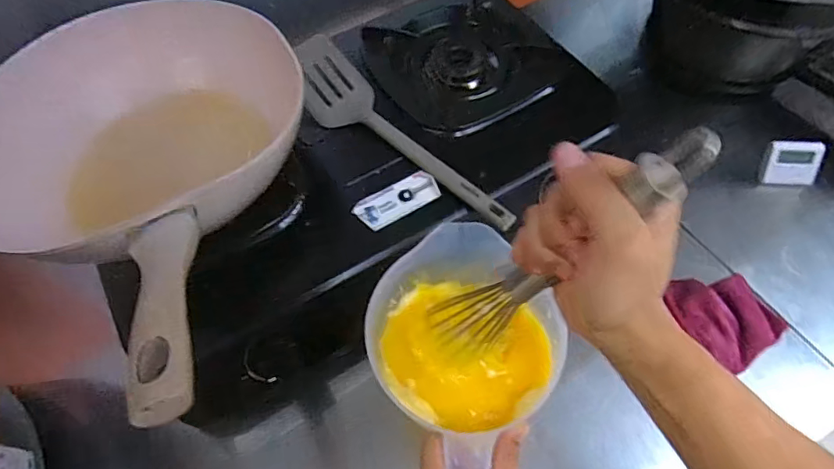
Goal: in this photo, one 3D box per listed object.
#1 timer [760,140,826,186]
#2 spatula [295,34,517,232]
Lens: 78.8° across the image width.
[{"bbox_3d":[0.461,-0.088,0.623,0.055,0.056,0.011,12,25,22],"label":"timer"},{"bbox_3d":[-0.031,-0.103,0.544,0.084,0.059,0.307,-36,63,-17],"label":"spatula"}]

